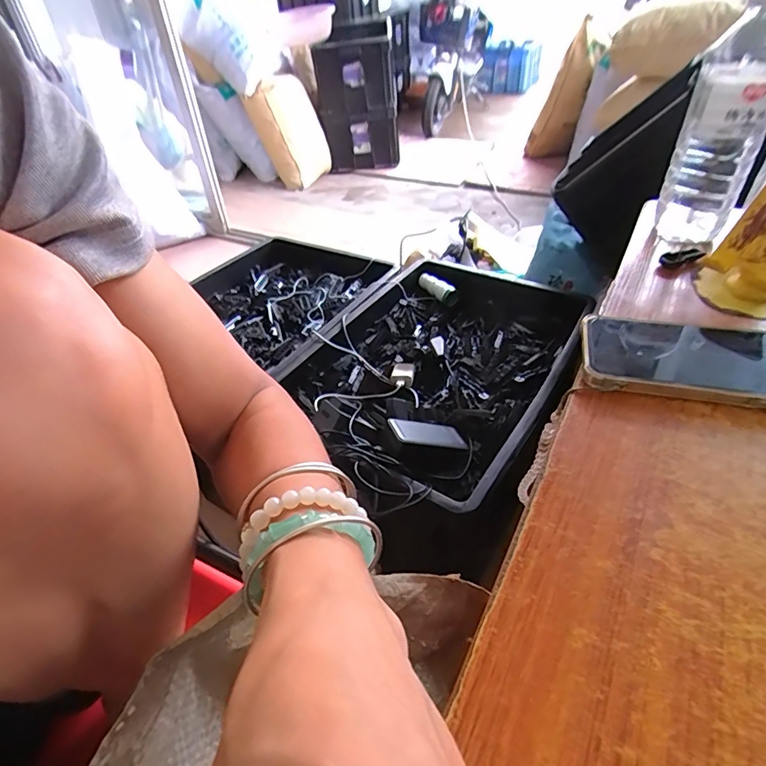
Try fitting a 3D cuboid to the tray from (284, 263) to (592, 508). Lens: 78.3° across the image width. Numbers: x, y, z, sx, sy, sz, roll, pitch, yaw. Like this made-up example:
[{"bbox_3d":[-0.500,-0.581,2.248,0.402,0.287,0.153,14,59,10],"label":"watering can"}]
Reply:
[{"bbox_3d":[0.102,-0.048,0.873,0.416,0.062,0.571,22,48,27],"label":"tray"}]

